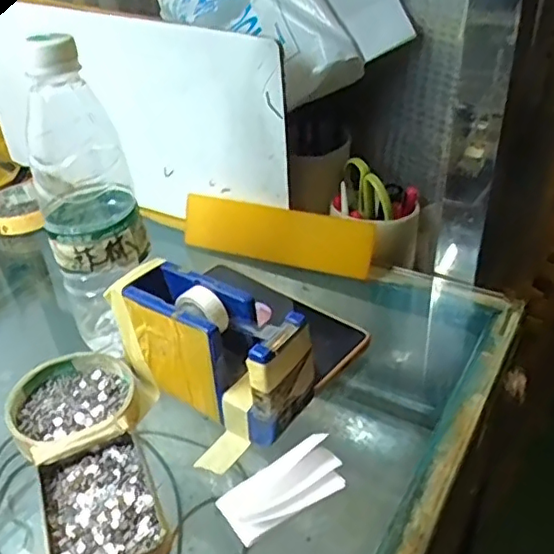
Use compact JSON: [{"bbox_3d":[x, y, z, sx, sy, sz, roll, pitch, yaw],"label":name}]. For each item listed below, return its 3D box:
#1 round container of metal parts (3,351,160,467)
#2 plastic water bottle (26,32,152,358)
[{"bbox_3d":[-0.130,0.082,0.396,0.090,0.013,0.087,-3,34,2],"label":"round container of metal parts"},{"bbox_3d":[-0.128,-0.051,0.409,0.061,0.213,0.068,-17,36,-19],"label":"plastic water bottle"}]

